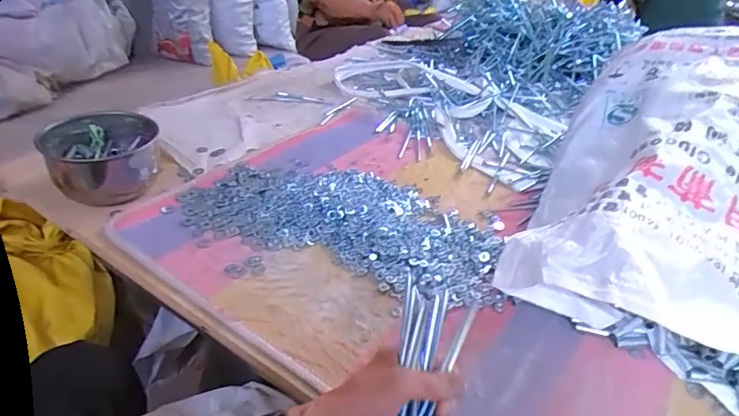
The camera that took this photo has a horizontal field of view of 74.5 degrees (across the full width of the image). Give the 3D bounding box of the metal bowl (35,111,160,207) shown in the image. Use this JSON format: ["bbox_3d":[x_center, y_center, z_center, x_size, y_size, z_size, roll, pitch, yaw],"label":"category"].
[{"bbox_3d":[-0.405,-0.075,0.740,0.153,0.079,0.156,-4,36,-18],"label":"metal bowl"}]

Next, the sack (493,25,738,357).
[{"bbox_3d":[0.494,-0.048,0.708,0.411,0.190,0.679,22,43,22],"label":"sack"}]

